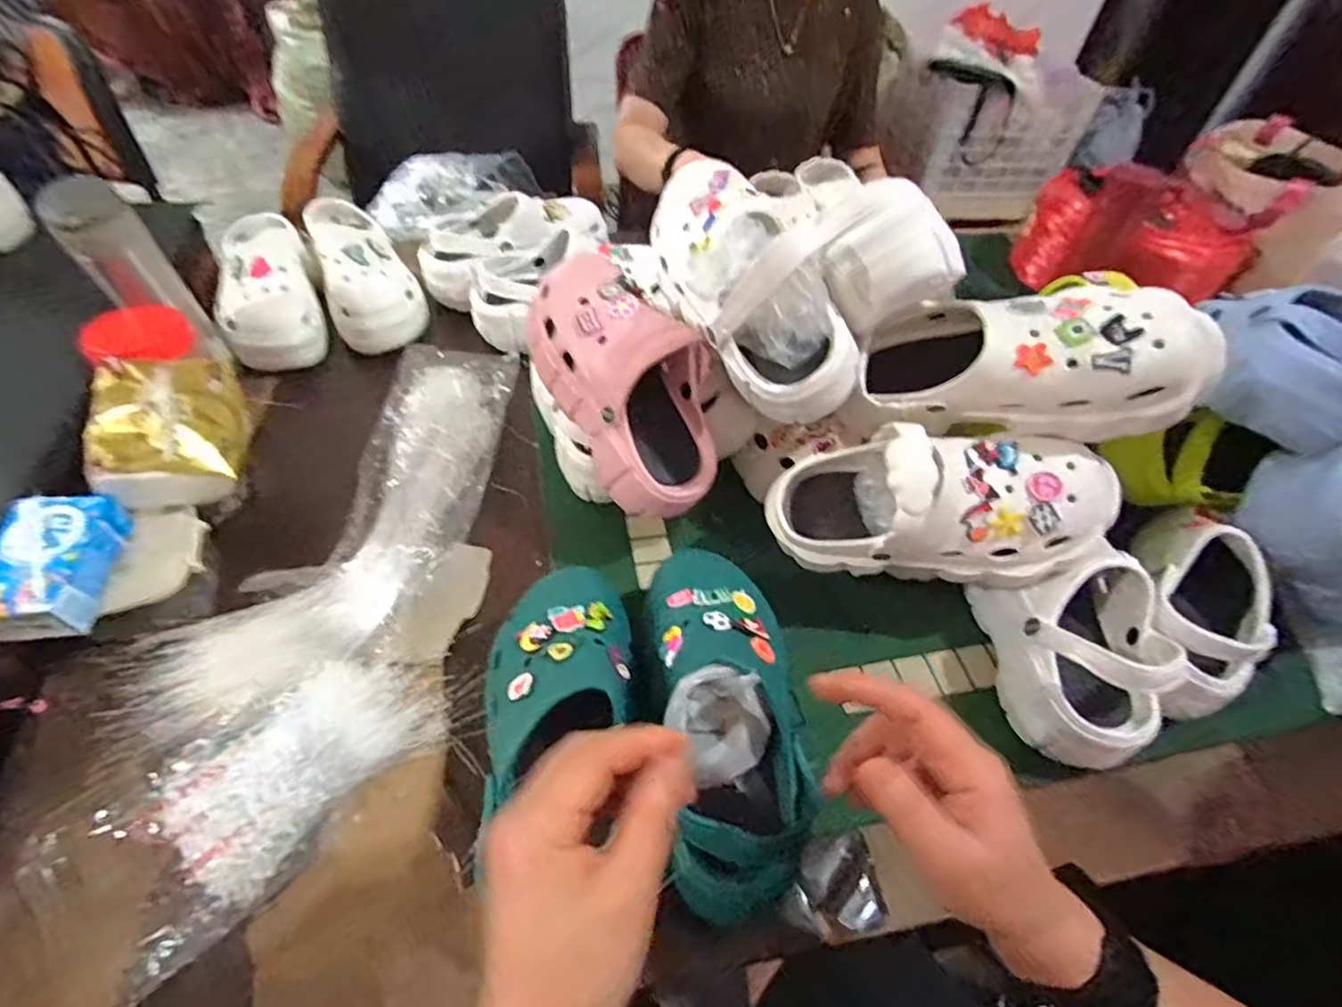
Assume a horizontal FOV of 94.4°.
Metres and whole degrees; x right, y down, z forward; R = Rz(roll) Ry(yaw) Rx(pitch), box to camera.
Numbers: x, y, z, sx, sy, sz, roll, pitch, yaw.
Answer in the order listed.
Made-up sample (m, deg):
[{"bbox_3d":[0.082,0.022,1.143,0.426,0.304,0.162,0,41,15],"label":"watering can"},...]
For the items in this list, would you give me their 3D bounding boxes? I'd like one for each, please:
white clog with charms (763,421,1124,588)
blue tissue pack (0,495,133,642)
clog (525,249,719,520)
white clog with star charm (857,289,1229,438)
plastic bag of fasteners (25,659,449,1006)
[{"bbox_3d":[0.223,0.004,0.507,0.268,0.116,0.087,6,50,-1],"label":"white clog with charms"},{"bbox_3d":[-0.480,0.048,0.481,0.068,0.042,0.110,-4,51,-9],"label":"blue tissue pack"},{"bbox_3d":[-0.038,-0.112,0.571,0.141,0.100,0.248,-33,78,10],"label":"clog"},{"bbox_3d":[0.279,-0.103,0.495,0.250,0.102,0.091,6,47,25],"label":"white clog with star charm"},{"bbox_3d":[-0.291,0.202,0.455,0.127,0.031,0.244,39,57,23],"label":"plastic bag of fasteners"}]

